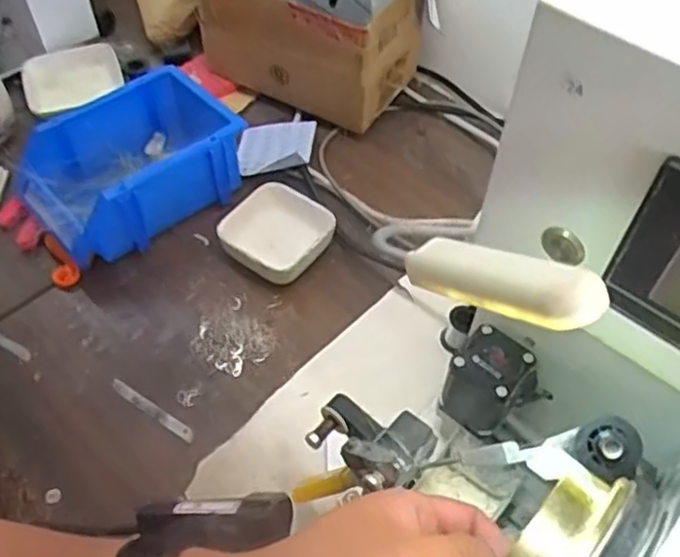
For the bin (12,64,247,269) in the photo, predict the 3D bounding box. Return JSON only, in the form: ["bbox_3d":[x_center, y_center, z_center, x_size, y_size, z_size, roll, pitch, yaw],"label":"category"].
[{"bbox_3d":[-0.184,-0.102,0.626,0.192,0.073,0.125,-38,62,-25],"label":"bin"}]

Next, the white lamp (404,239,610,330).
[{"bbox_3d":[0.057,0.000,0.261,0.020,0.014,0.086,-35,29,-24],"label":"white lamp"}]

